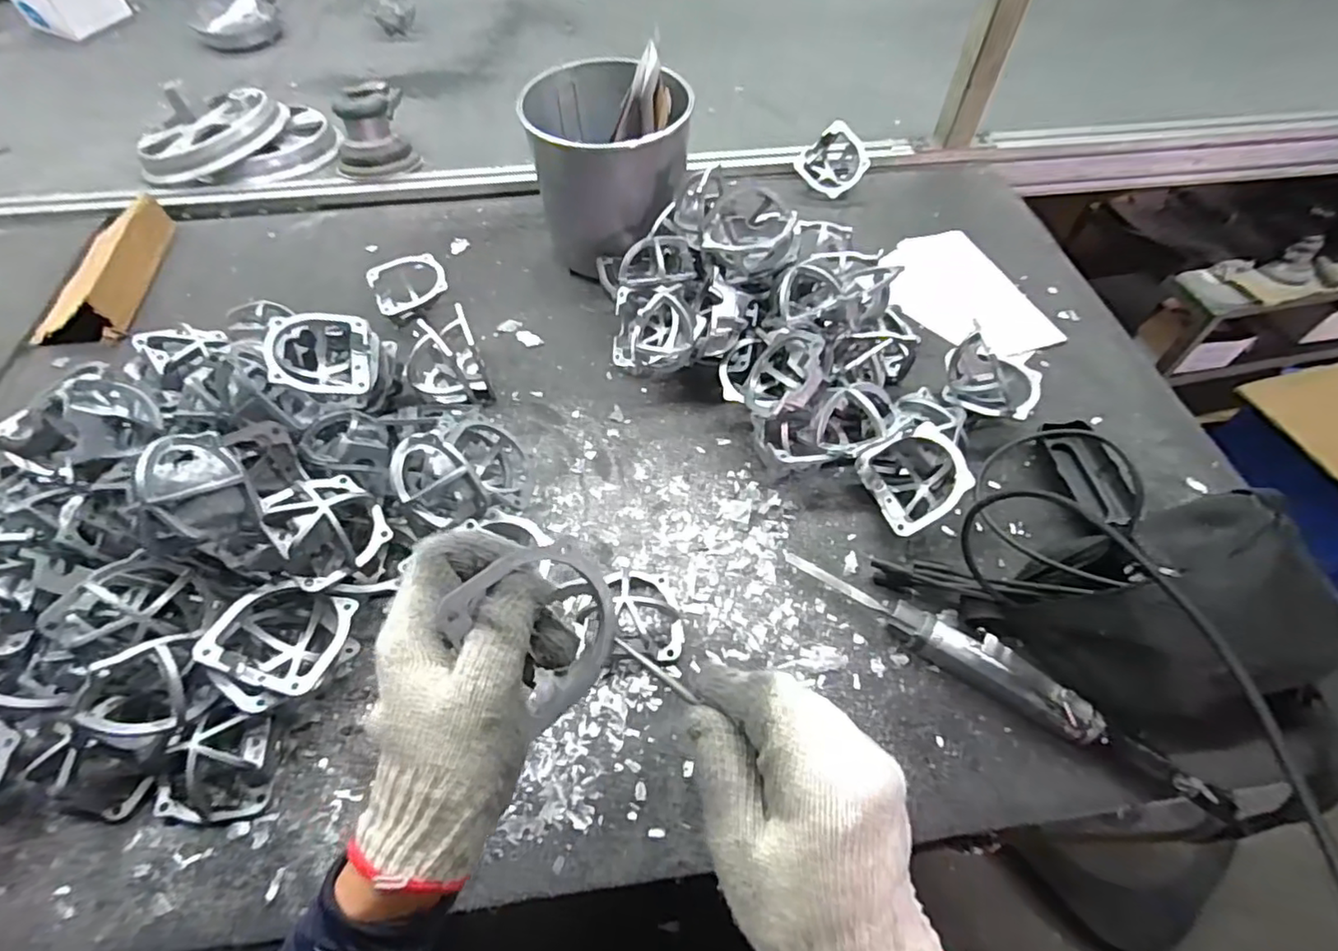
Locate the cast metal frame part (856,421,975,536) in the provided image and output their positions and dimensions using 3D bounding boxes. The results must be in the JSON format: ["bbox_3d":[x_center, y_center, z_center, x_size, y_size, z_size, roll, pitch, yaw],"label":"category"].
[{"bbox_3d":[0.218,0.003,0.529,0.080,0.041,0.091,-34,55,21],"label":"cast metal frame part"}]

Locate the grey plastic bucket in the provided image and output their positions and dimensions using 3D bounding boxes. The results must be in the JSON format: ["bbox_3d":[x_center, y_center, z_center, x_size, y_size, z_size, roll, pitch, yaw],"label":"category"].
[{"bbox_3d":[-0.064,-0.342,0.688,0.168,0.173,0.182,-3,56,-1],"label":"grey plastic bucket"}]

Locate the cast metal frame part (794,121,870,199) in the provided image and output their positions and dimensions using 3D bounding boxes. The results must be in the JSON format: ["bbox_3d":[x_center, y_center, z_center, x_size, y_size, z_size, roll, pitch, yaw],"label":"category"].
[{"bbox_3d":[0.224,-0.425,0.823,0.078,0.064,0.076,38,64,24],"label":"cast metal frame part"}]

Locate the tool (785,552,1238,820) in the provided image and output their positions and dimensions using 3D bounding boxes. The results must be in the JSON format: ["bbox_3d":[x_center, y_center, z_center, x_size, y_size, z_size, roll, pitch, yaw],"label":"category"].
[{"bbox_3d":[0.239,0.144,0.452,0.325,0.039,0.025,29,61,19],"label":"tool"}]

